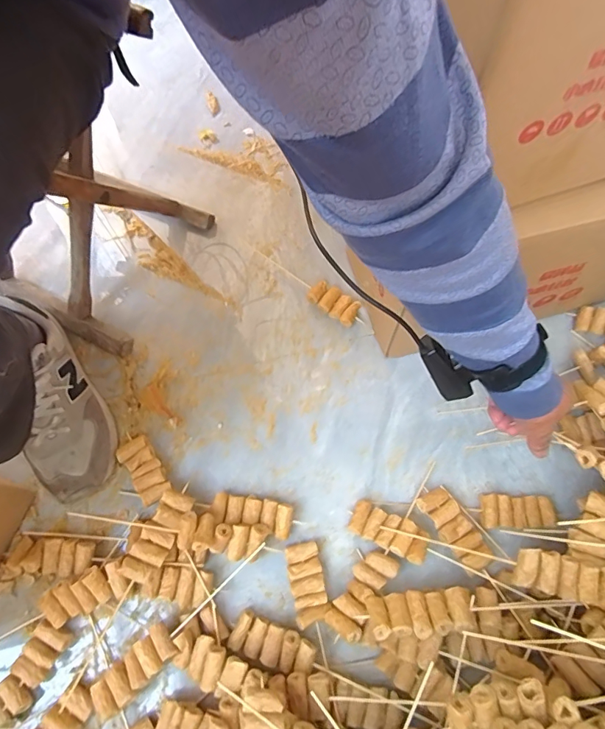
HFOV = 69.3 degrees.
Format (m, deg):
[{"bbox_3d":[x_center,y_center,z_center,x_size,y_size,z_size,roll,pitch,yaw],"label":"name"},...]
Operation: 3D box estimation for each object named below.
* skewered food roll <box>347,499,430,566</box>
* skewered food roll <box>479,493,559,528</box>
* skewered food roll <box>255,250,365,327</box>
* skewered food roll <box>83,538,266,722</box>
[{"bbox_3d":[0.098,0.192,0.505,0.091,0.015,0.039,20,68,26],"label":"skewered food roll"},{"bbox_3d":[0.253,0.174,0.520,0.081,0.027,0.037,-1,67,1],"label":"skewered food roll"},{"bbox_3d":[0.008,-0.116,0.651,0.192,0.019,0.040,35,72,15],"label":"skewered food roll"},{"bbox_3d":[-0.128,0.278,0.469,0.219,0.031,0.036,-39,71,-14],"label":"skewered food roll"}]

